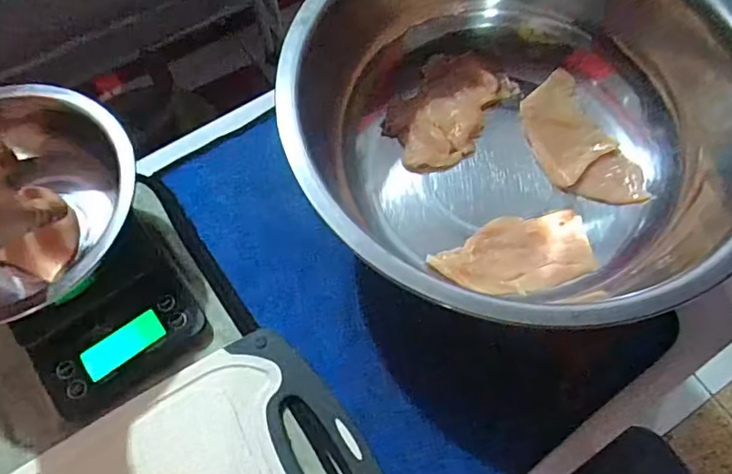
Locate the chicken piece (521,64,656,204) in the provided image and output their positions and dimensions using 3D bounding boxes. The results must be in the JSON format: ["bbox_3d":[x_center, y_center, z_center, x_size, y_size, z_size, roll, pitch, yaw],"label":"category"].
[{"bbox_3d":[0.192,-0.088,0.519,0.069,0.024,0.147,-20,68,-9],"label":"chicken piece"}]

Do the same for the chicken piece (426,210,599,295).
[{"bbox_3d":[0.124,0.015,0.476,0.131,0.018,0.068,-4,67,-2],"label":"chicken piece"}]

